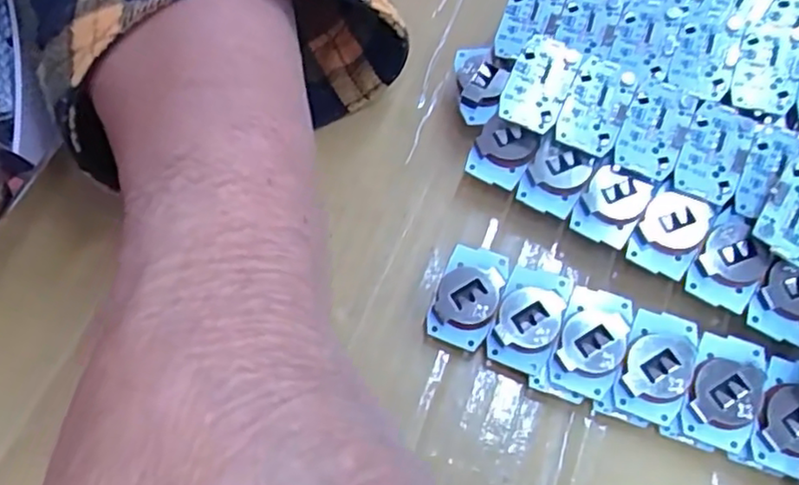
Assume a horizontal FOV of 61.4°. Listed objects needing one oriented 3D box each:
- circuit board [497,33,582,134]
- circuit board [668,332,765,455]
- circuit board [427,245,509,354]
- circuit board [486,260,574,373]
[{"bbox_3d":[0.043,-0.049,0.203,0.017,0.005,0.030,23,67,11],"label":"circuit board"},{"bbox_3d":[0.086,0.039,0.179,0.018,0.007,0.029,23,67,11],"label":"circuit board"},{"bbox_3d":[0.020,0.016,0.196,0.018,0.010,0.028,21,66,10],"label":"circuit board"},{"bbox_3d":[0.036,0.021,0.190,0.018,0.006,0.028,20,66,9],"label":"circuit board"}]

